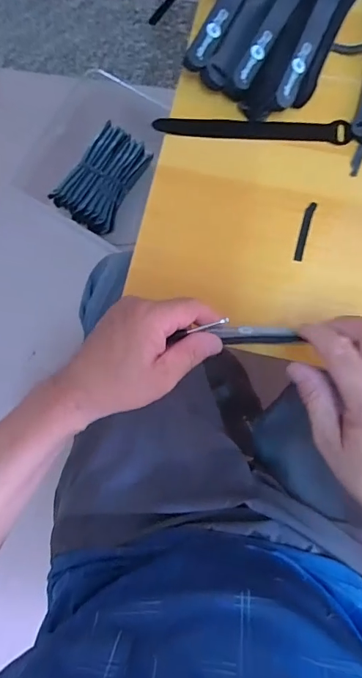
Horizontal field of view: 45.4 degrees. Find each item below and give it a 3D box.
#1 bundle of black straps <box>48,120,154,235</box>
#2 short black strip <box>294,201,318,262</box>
[{"bbox_3d":[-0.159,-0.341,0.911,0.134,0.025,0.212,32,84,8],"label":"bundle of black straps"},{"bbox_3d":[0.120,-0.105,0.420,0.009,0.004,0.060,17,83,6],"label":"short black strip"}]

